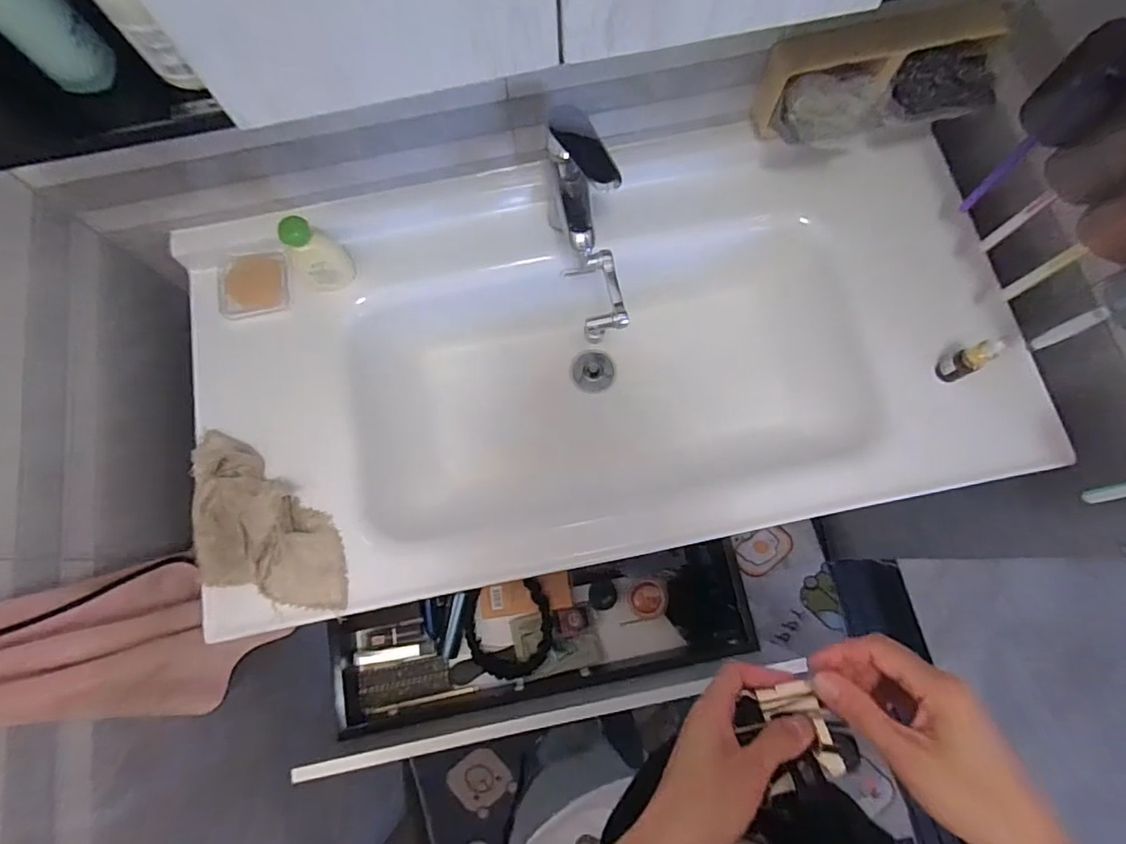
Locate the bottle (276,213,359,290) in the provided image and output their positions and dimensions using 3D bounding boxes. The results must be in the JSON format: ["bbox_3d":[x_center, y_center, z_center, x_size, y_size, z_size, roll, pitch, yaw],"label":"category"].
[{"bbox_3d":[-0.292,-0.200,0.653,0.059,0.110,0.054,0,76,2],"label":"bottle"}]

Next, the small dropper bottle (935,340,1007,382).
[{"bbox_3d":[0.461,-0.070,0.621,0.023,0.082,0.027,-24,76,-4],"label":"small dropper bottle"}]

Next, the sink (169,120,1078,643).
[{"bbox_3d":[0.046,-0.072,0.757,0.996,0.220,0.499,-12,76,-1],"label":"sink"}]

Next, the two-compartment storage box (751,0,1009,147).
[{"bbox_3d":[0.361,-0.386,0.616,0.256,0.090,0.090,-10,76,-1],"label":"two-compartment storage box"}]

